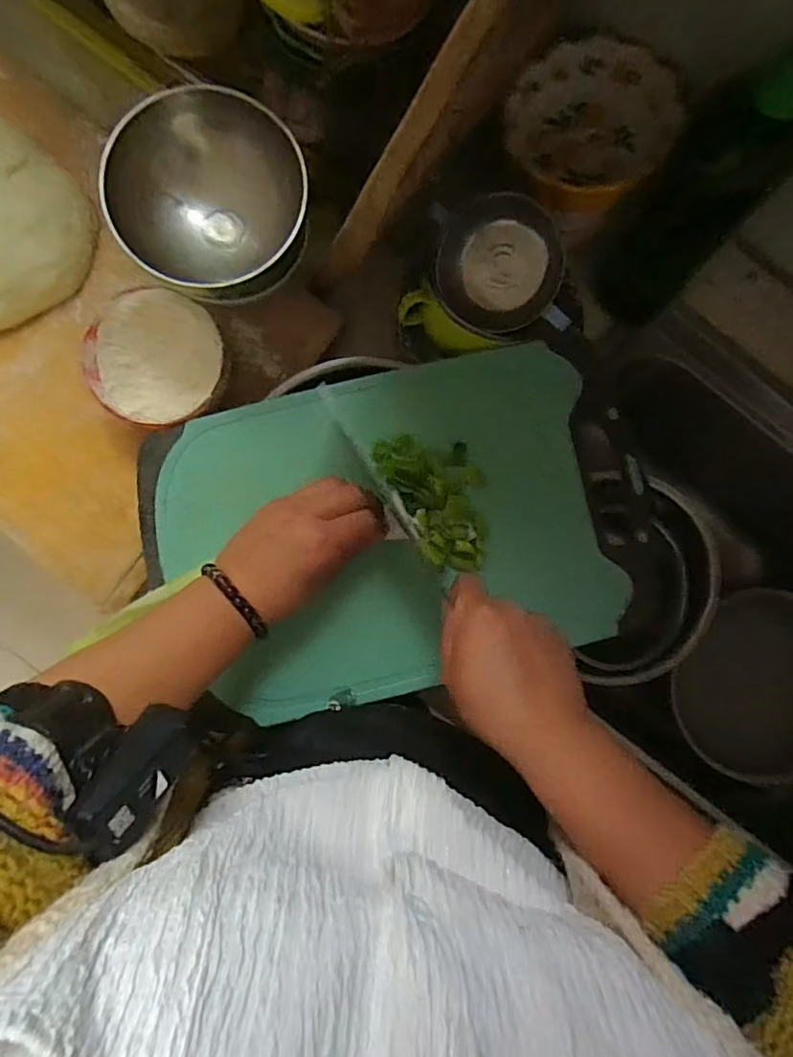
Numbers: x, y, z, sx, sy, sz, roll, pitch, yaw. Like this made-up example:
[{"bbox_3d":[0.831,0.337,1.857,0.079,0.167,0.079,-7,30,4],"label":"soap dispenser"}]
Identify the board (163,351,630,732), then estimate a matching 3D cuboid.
[{"bbox_3d":[-0.005,0.003,0.481,0.363,0.036,0.267,-15,88,-5],"label":"board"}]

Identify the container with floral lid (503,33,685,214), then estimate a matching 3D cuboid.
[{"bbox_3d":[0.162,-0.346,0.477,0.134,0.050,0.132,0,89,-3],"label":"container with floral lid"}]

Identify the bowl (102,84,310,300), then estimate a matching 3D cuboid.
[{"bbox_3d":[-0.139,-0.246,0.419,0.133,0.070,0.121,0,89,-3],"label":"bowl"}]

